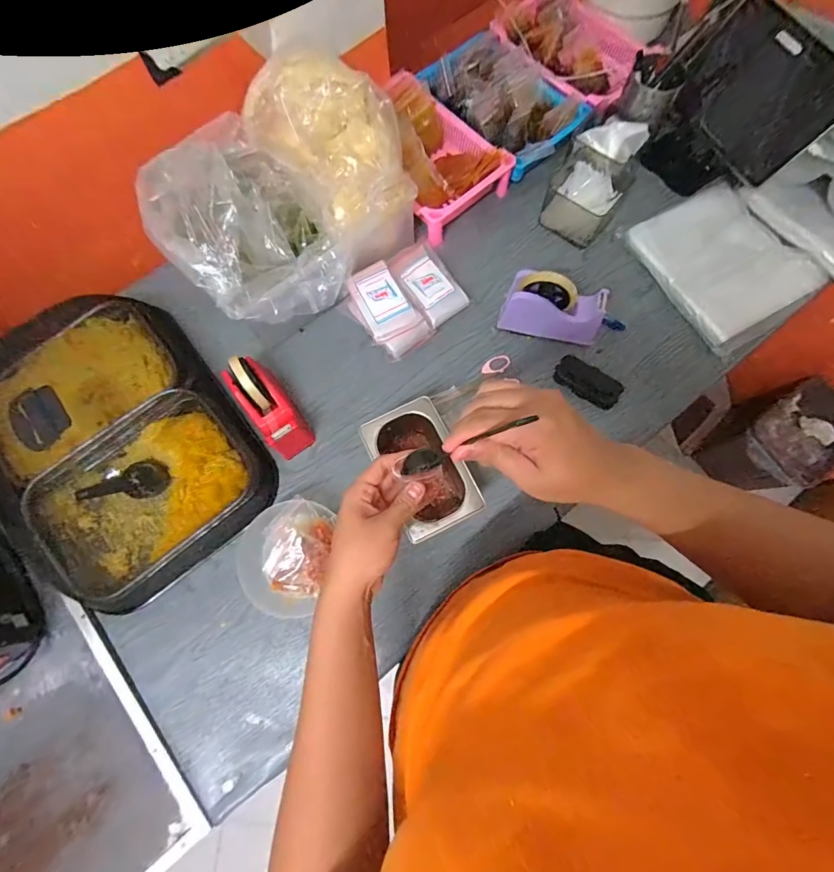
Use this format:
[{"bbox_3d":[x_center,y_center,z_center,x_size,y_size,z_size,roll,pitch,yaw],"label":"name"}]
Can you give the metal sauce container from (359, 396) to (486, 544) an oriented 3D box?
[{"bbox_3d":[0.006,0.050,0.605,0.108,0.085,0.177,-26,75,-6],"label":"metal sauce container"}]

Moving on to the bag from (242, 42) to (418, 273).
[{"bbox_3d":[-0.126,-0.428,0.660,0.152,0.181,0.256,-38,77,-9],"label":"bag"}]

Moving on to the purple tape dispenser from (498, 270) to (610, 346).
[{"bbox_3d":[0.217,-0.203,0.669,0.150,0.097,0.060,16,76,6],"label":"purple tape dispenser"}]

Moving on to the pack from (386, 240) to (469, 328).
[{"bbox_3d":[0.015,-0.262,0.716,0.087,0.024,0.144,-32,76,-7],"label":"pack"}]

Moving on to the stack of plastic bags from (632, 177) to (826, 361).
[{"bbox_3d":[0.534,-0.304,0.703,0.240,0.065,0.262,-27,76,-6],"label":"stack of plastic bags"}]

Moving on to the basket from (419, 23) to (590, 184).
[{"bbox_3d":[0.168,-0.636,0.787,0.180,0.070,0.274,-37,77,-8],"label":"basket"}]

